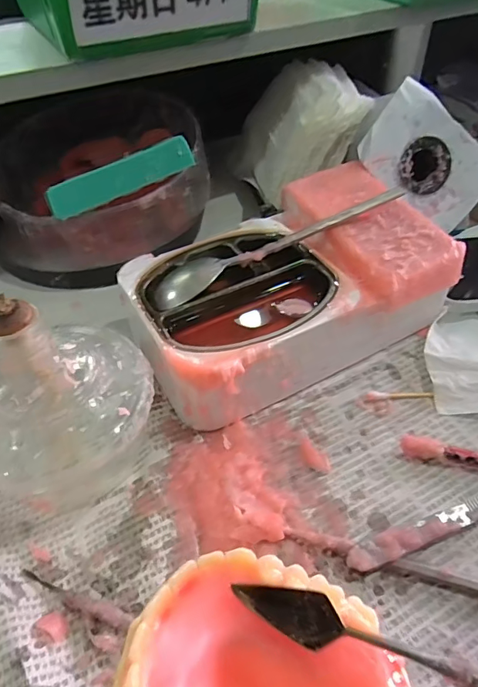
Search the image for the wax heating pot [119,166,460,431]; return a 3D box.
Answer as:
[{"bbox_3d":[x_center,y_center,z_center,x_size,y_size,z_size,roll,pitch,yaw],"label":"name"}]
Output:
[{"bbox_3d":[0.038,-0.037,0.296,0.216,0.066,0.115,-24,51,-20],"label":"wax heating pot"}]

